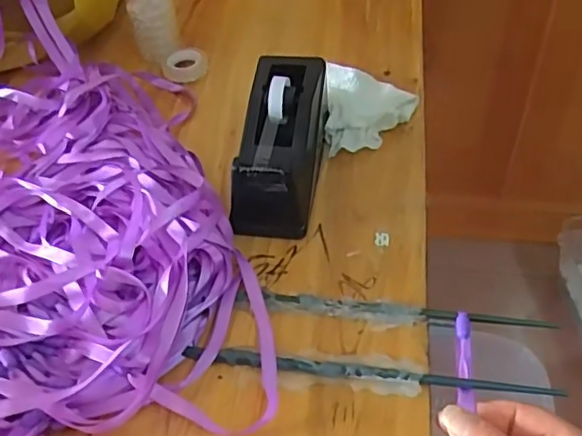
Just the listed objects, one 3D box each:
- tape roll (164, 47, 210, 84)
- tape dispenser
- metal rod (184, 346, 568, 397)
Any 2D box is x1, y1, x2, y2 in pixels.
[{"bbox_3d":[-0.108,-0.157,0.624,0.046,0.011,0.047,-2,48,3],"label":"tape roll"},{"bbox_3d":[-0.008,-0.060,0.491,0.059,0.072,0.158,5,49,10],"label":"tape dispenser"},{"bbox_3d":[0.047,0.097,0.383,0.230,0.008,0.010,5,48,9],"label":"metal rod"}]

